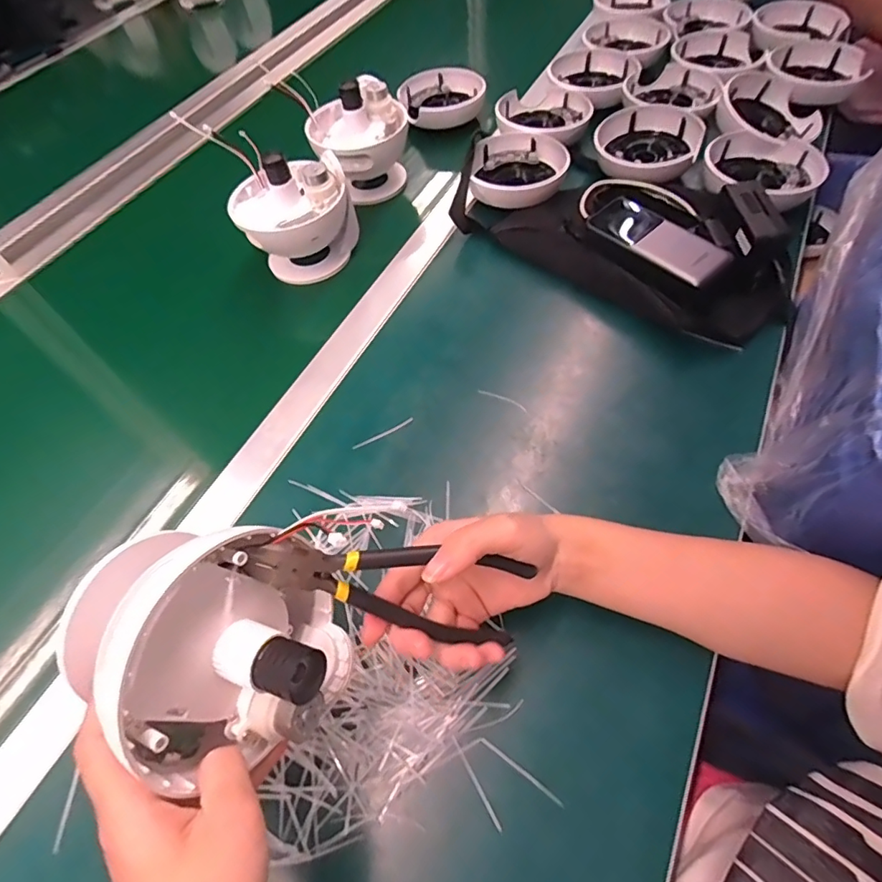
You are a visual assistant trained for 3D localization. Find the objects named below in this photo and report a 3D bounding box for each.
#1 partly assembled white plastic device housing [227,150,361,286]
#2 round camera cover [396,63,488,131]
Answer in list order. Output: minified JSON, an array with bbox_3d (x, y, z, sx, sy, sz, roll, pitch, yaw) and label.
[{"bbox_3d":[-0.152,-0.234,0.530,0.119,0.108,0.104,-18,59,-7],"label":"partly assembled white plastic device housing"},{"bbox_3d":[-0.001,-0.478,0.697,0.111,0.034,0.114,-2,58,3],"label":"round camera cover"}]

